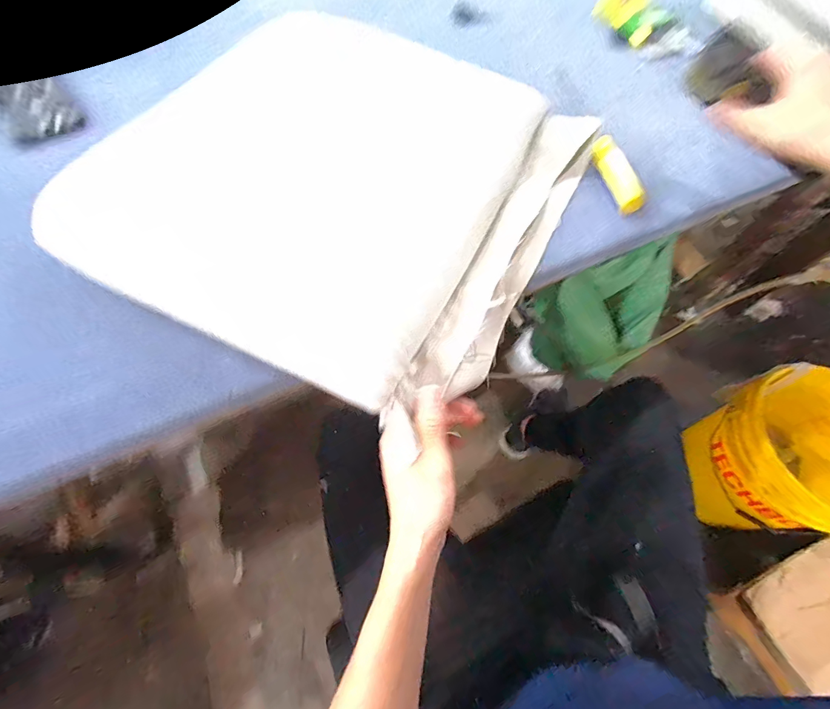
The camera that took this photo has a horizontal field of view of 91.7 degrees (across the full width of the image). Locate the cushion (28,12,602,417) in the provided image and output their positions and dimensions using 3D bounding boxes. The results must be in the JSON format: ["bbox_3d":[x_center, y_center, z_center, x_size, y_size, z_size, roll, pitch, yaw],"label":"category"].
[{"bbox_3d":[-0.071,-0.182,0.429,0.414,0.076,0.419,26,64,10],"label":"cushion"}]

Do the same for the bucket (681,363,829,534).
[{"bbox_3d":[0.834,0.244,0.951,0.319,0.344,0.319,-6,63,-6],"label":"bucket"}]

